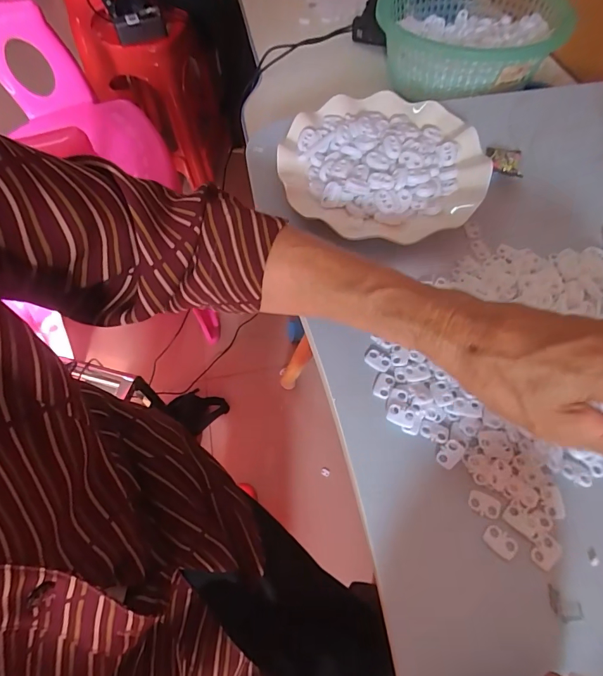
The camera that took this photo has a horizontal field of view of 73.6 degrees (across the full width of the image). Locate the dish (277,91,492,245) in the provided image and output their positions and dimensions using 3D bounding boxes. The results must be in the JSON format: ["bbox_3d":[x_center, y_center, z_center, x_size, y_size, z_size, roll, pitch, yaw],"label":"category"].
[{"bbox_3d":[0.074,-0.158,0.356,0.172,0.019,0.172,-1,59,1],"label":"dish"}]

